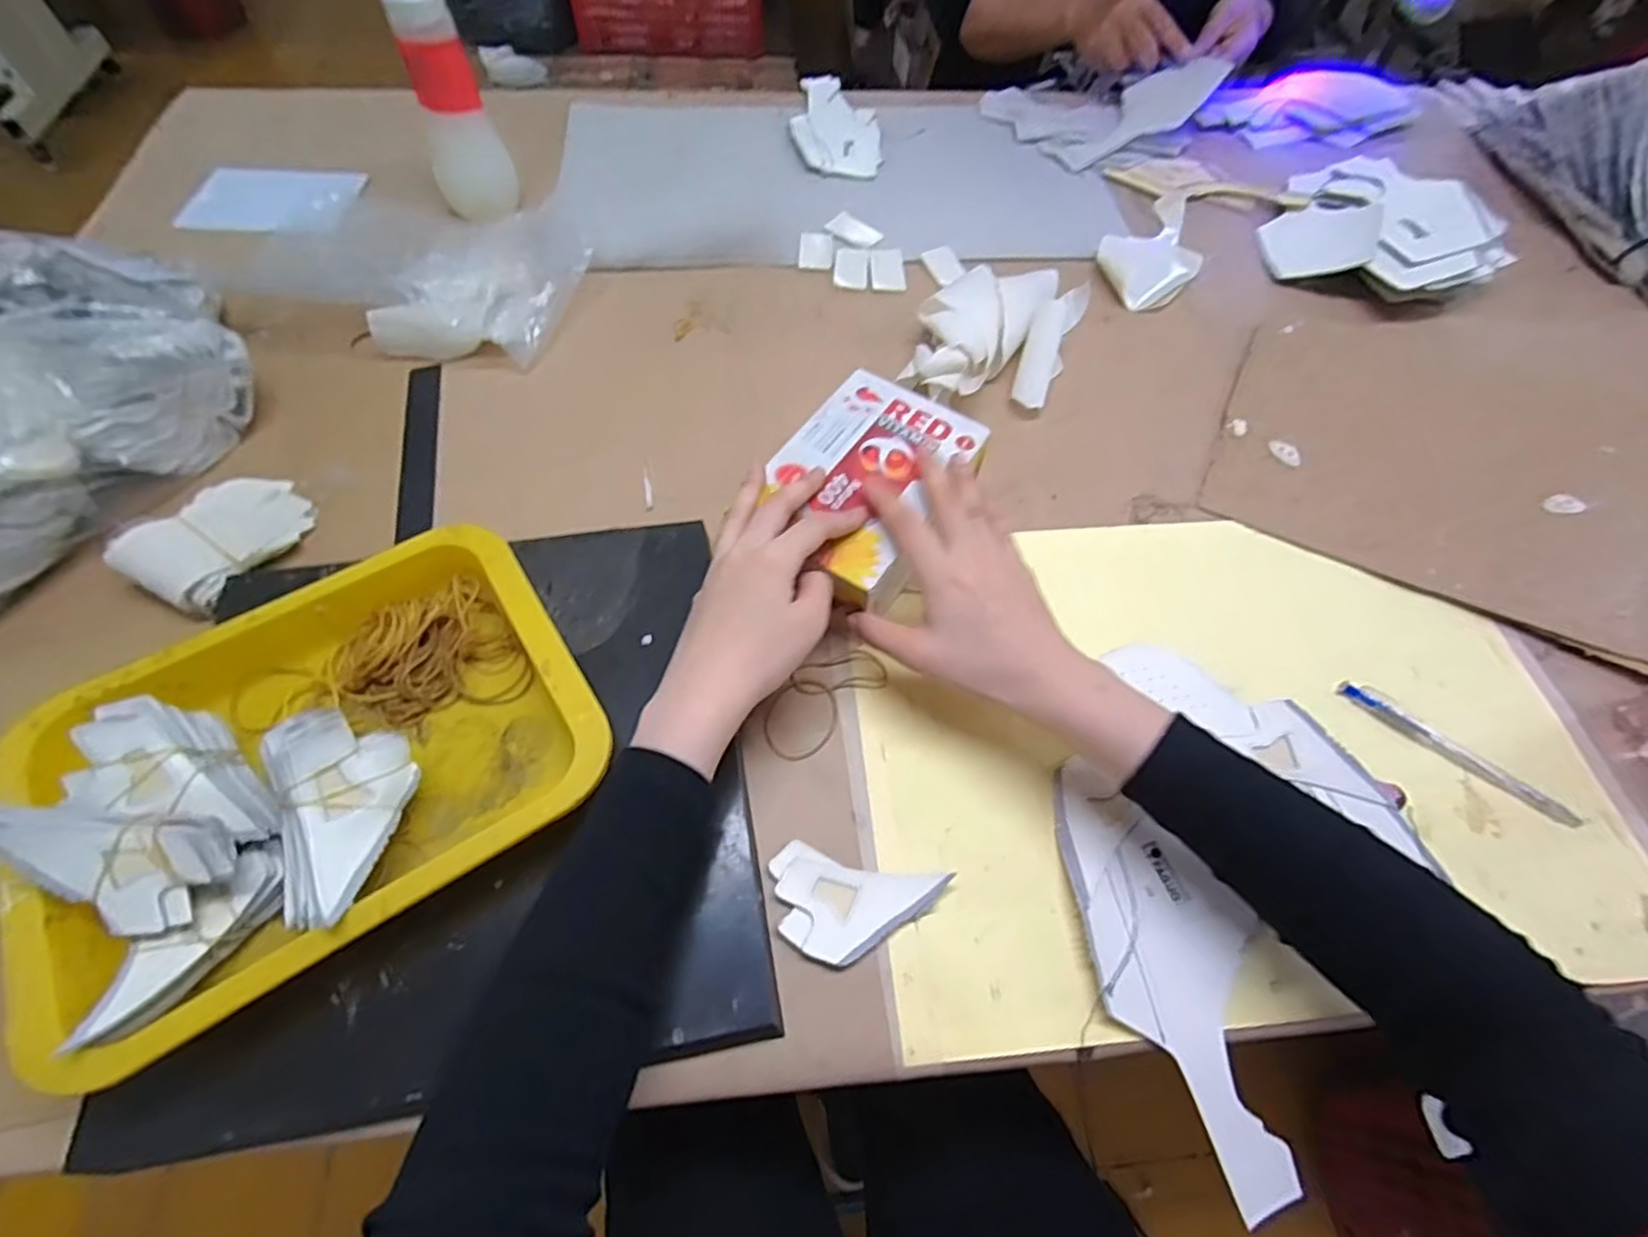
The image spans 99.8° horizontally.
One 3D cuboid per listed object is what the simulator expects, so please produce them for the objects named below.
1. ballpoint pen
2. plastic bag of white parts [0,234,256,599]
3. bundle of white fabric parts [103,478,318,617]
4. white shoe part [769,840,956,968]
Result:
[{"bbox_3d":[0.391,0.082,0.431,0.141,0.011,0.015,35,65,16],"label":"ballpoint pen"},{"bbox_3d":[-0.541,-0.133,0.448,0.148,0.111,0.304,26,63,13],"label":"plastic bag of white parts"},{"bbox_3d":[-0.394,-0.055,0.453,0.062,0.029,0.101,30,64,14],"label":"bundle of white fabric parts"},{"bbox_3d":[0.014,0.155,0.368,0.090,0.013,0.054,14,61,6],"label":"white shoe part"}]

